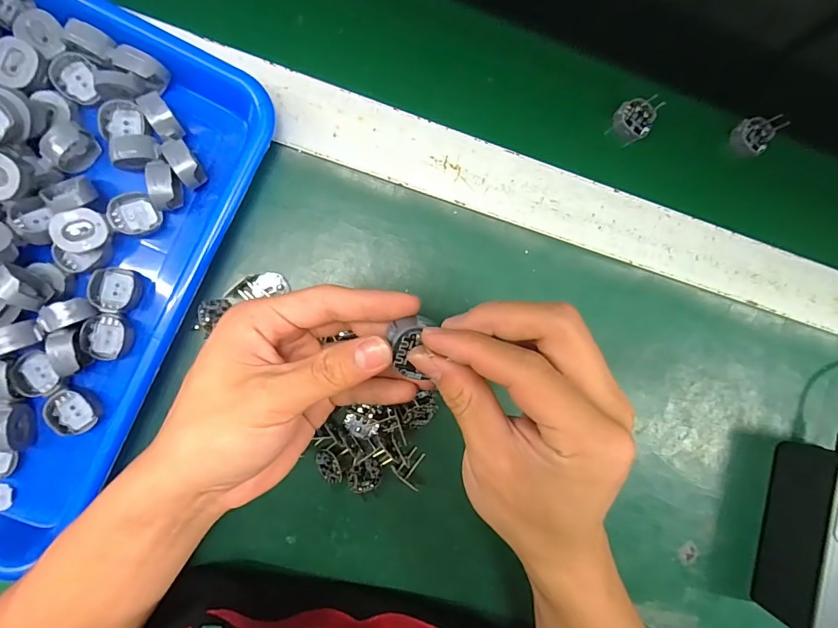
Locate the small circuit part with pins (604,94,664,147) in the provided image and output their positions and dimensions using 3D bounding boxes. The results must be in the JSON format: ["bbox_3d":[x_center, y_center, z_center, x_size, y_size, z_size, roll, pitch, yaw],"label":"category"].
[{"bbox_3d":[0.163,-0.147,0.337,0.028,0.019,0.035,20,103,0],"label":"small circuit part with pins"}]

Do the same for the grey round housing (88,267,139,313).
[{"bbox_3d":[-0.192,-0.015,0.280,0.025,0.018,0.027,0,91,-7],"label":"grey round housing"}]

